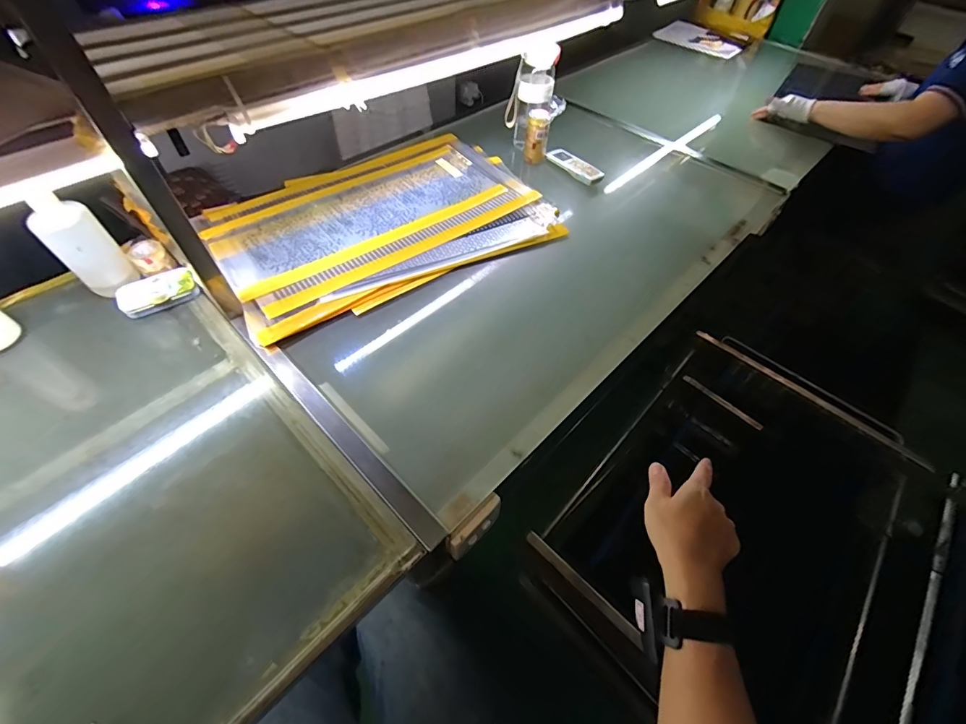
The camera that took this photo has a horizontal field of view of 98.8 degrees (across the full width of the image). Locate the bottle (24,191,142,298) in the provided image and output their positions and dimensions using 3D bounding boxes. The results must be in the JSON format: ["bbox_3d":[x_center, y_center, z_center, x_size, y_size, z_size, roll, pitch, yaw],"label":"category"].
[{"bbox_3d":[-0.610,-0.176,0.632,0.070,0.147,0.075,37,60,21],"label":"bottle"}]

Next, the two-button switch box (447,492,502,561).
[{"bbox_3d":[-0.011,0.226,0.567,0.023,0.064,0.091,40,61,22],"label":"two-button switch box"}]

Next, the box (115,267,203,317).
[{"bbox_3d":[-0.538,-0.114,0.686,0.112,0.034,0.062,-33,63,-24],"label":"box"}]

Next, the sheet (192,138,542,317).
[{"bbox_3d":[-0.216,-0.319,0.862,0.628,0.015,0.339,-33,63,-24],"label":"sheet"}]

